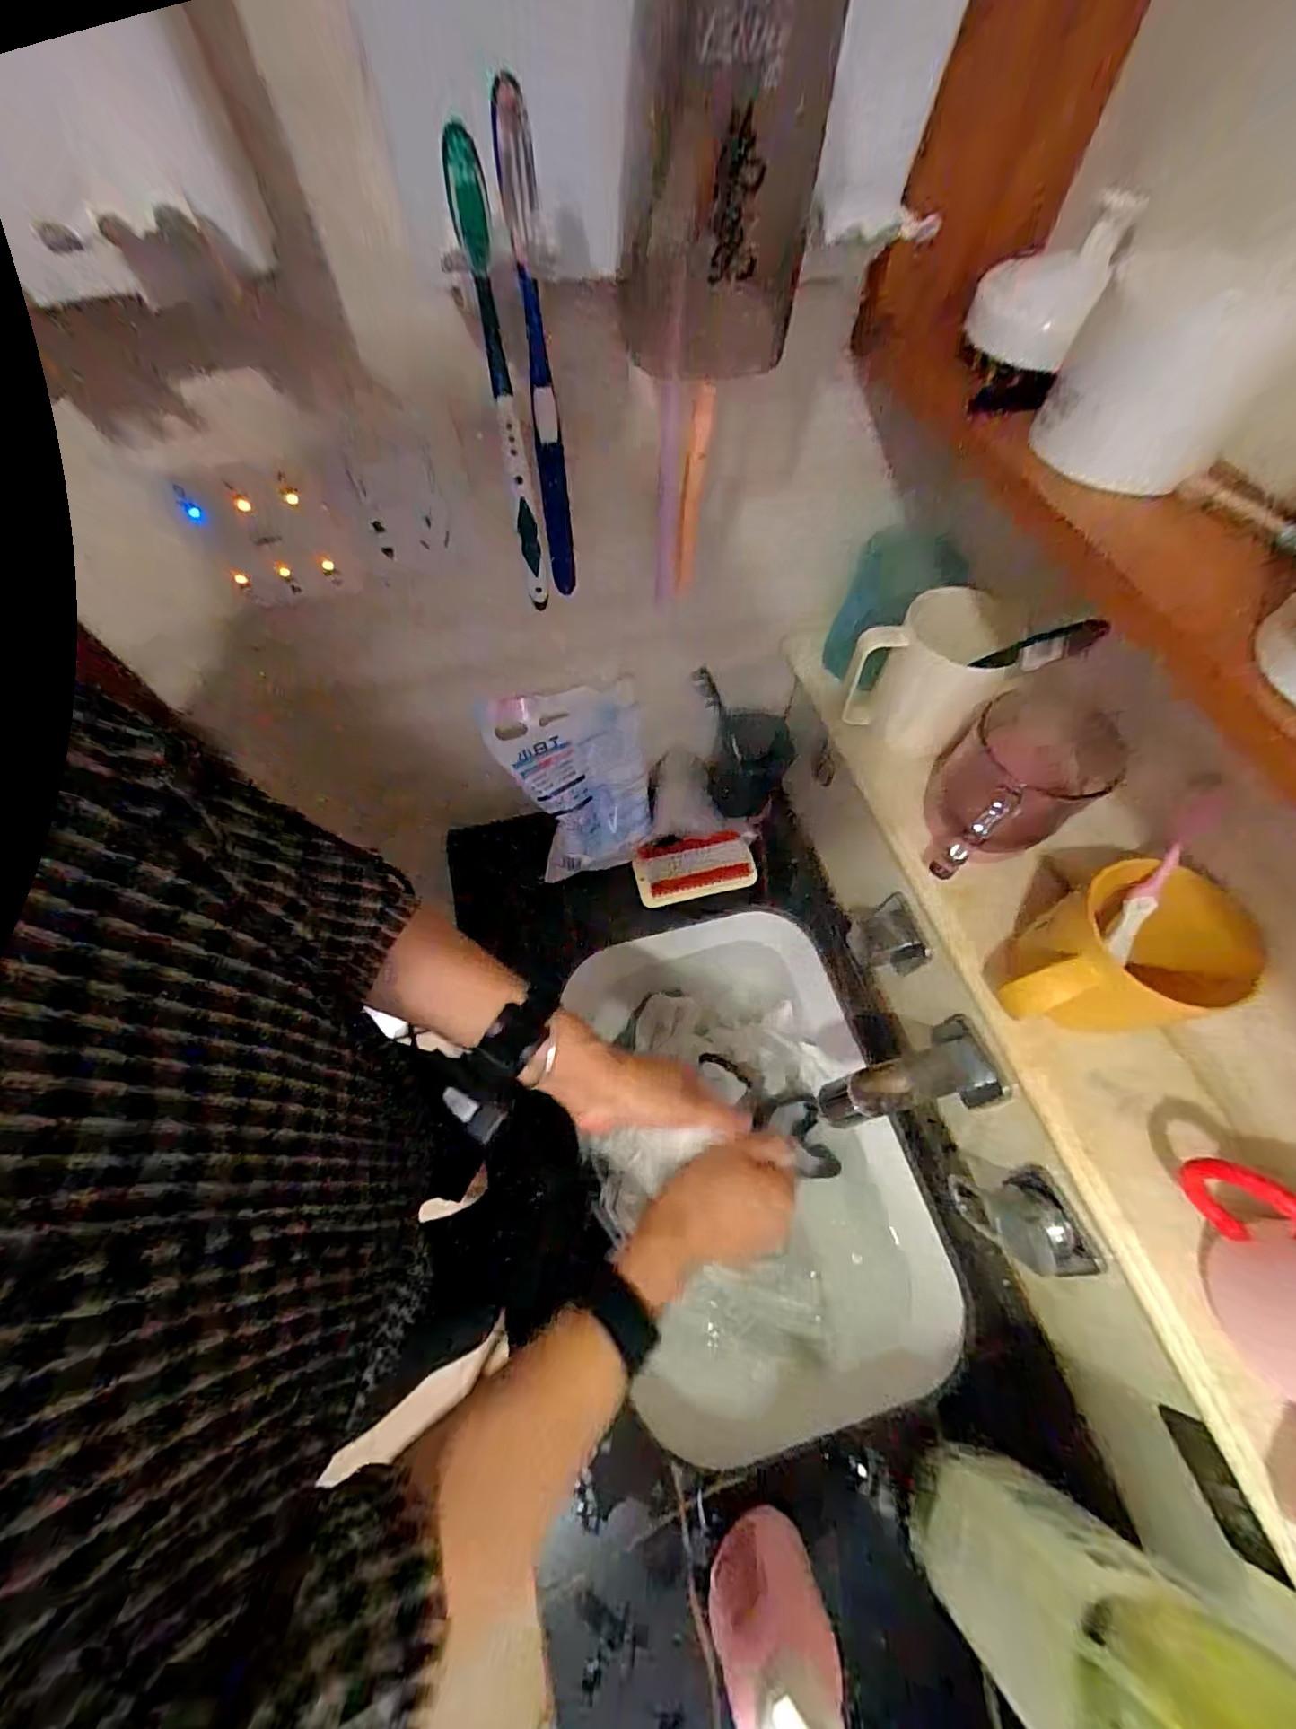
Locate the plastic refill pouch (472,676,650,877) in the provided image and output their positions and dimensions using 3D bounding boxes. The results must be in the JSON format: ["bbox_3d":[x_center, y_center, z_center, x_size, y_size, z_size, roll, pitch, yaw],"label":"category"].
[{"bbox_3d":[-0.072,-0.079,0.574,0.148,0.197,0.023,-16,30,-15],"label":"plastic refill pouch"}]

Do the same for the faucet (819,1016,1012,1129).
[{"bbox_3d":[0.200,0.173,0.436,0.129,0.048,0.066,-14,64,-9],"label":"faucet"}]

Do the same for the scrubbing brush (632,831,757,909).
[{"bbox_3d":[0.052,0.004,0.627,0.131,0.032,0.059,-10,63,-7],"label":"scrubbing brush"}]

